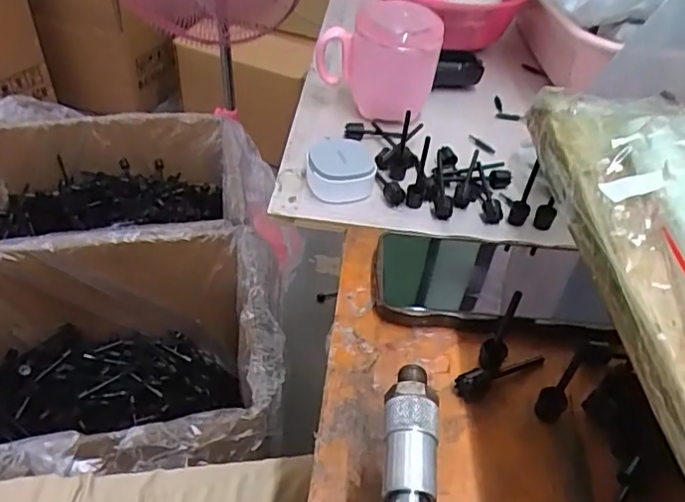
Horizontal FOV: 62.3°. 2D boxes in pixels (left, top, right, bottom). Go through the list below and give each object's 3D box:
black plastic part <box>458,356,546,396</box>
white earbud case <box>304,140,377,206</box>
[{"bbox_3d":[0.096,0.071,0.339,0.063,0.013,0.010,-17,48,-22],"label":"black plastic part"},{"bbox_3d":[-0.001,-0.071,0.470,0.054,0.031,0.054,4,43,-2],"label":"white earbud case"}]

